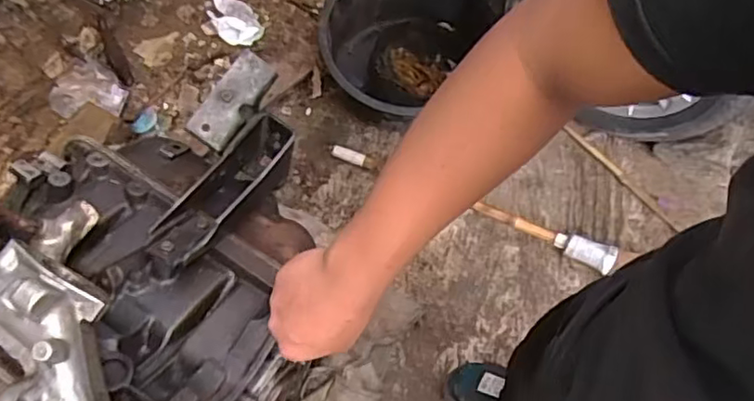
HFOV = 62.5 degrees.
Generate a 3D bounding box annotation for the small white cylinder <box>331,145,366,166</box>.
[{"bbox_3d":[-0.071,-0.115,1.557,0.087,0.032,0.032,22,64,16],"label":"small white cylinder"}]

